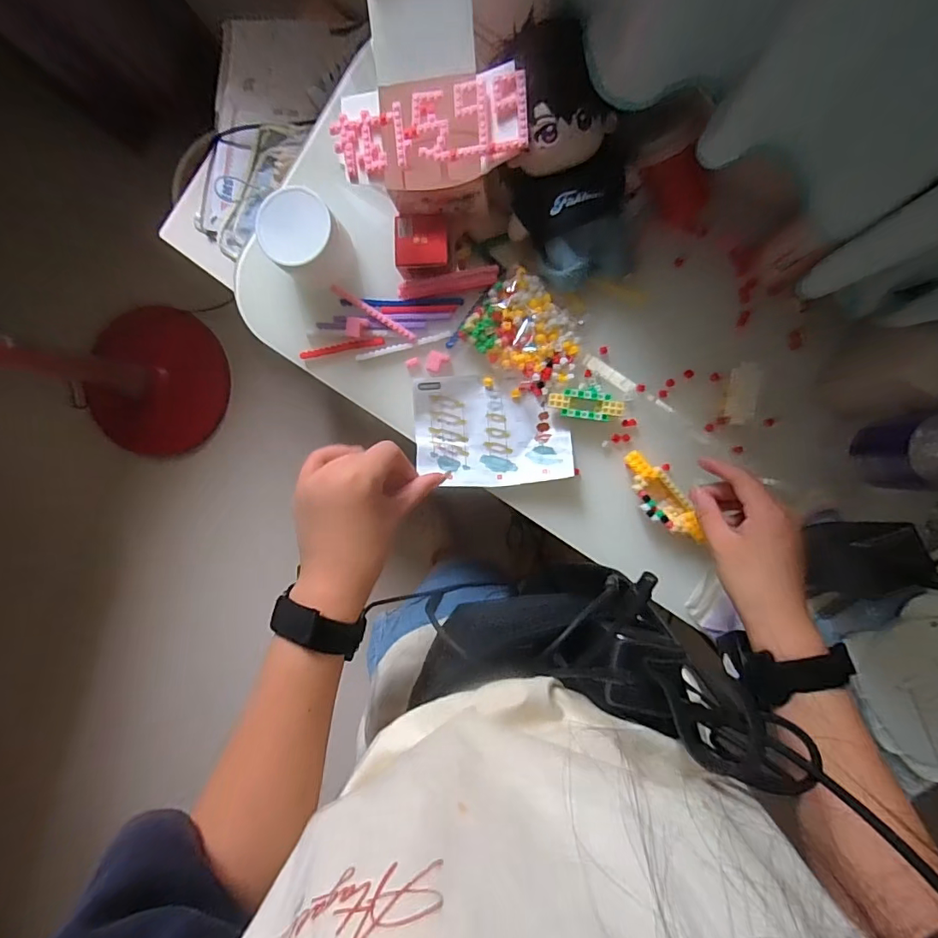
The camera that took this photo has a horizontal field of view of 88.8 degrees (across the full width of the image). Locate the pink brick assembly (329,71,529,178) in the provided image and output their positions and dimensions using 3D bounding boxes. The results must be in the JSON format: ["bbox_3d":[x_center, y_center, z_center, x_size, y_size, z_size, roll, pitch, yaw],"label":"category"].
[{"bbox_3d":[-0.036,-0.300,0.419,0.172,0.017,0.058,-3,91,6],"label":"pink brick assembly"}]

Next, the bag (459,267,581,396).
[{"bbox_3d":[0.062,-0.139,0.496,0.113,0.030,0.088,41,95,4],"label":"bag"}]

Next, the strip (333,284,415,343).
[{"bbox_3d":[-0.104,-0.170,0.523,0.108,0.011,0.008,33,95,4],"label":"strip"}]

